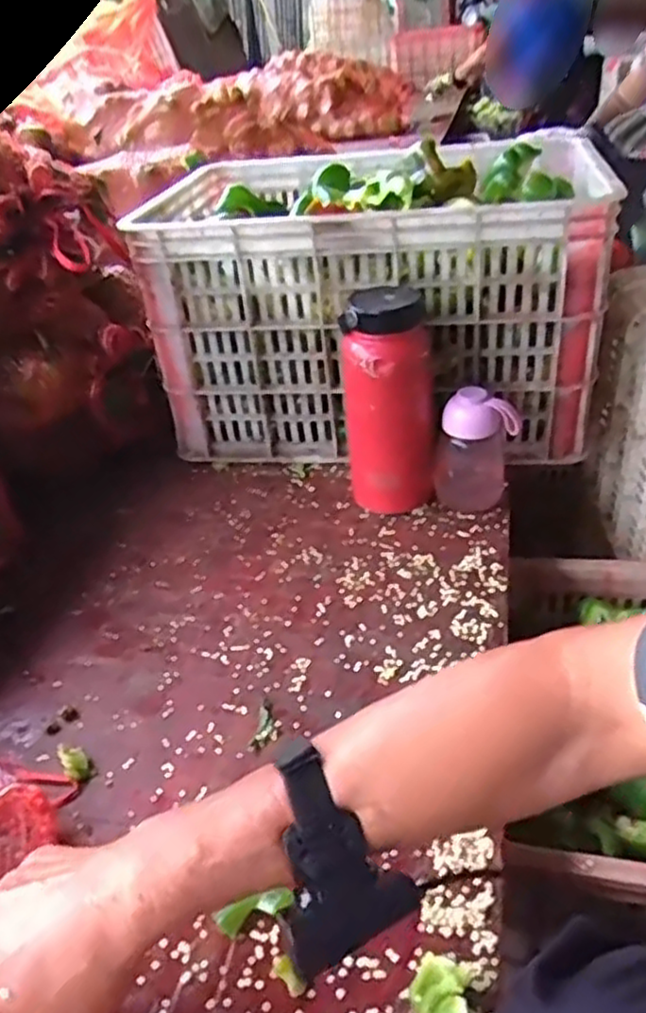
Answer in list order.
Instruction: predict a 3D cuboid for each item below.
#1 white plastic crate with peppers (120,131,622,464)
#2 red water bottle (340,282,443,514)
[{"bbox_3d":[0.065,-0.269,0.922,0.486,0.294,0.379,0,35,8],"label":"white plastic crate with peppers"},{"bbox_3d":[0.068,-0.102,0.745,0.088,0.225,0.076,-11,35,-8],"label":"red water bottle"}]

